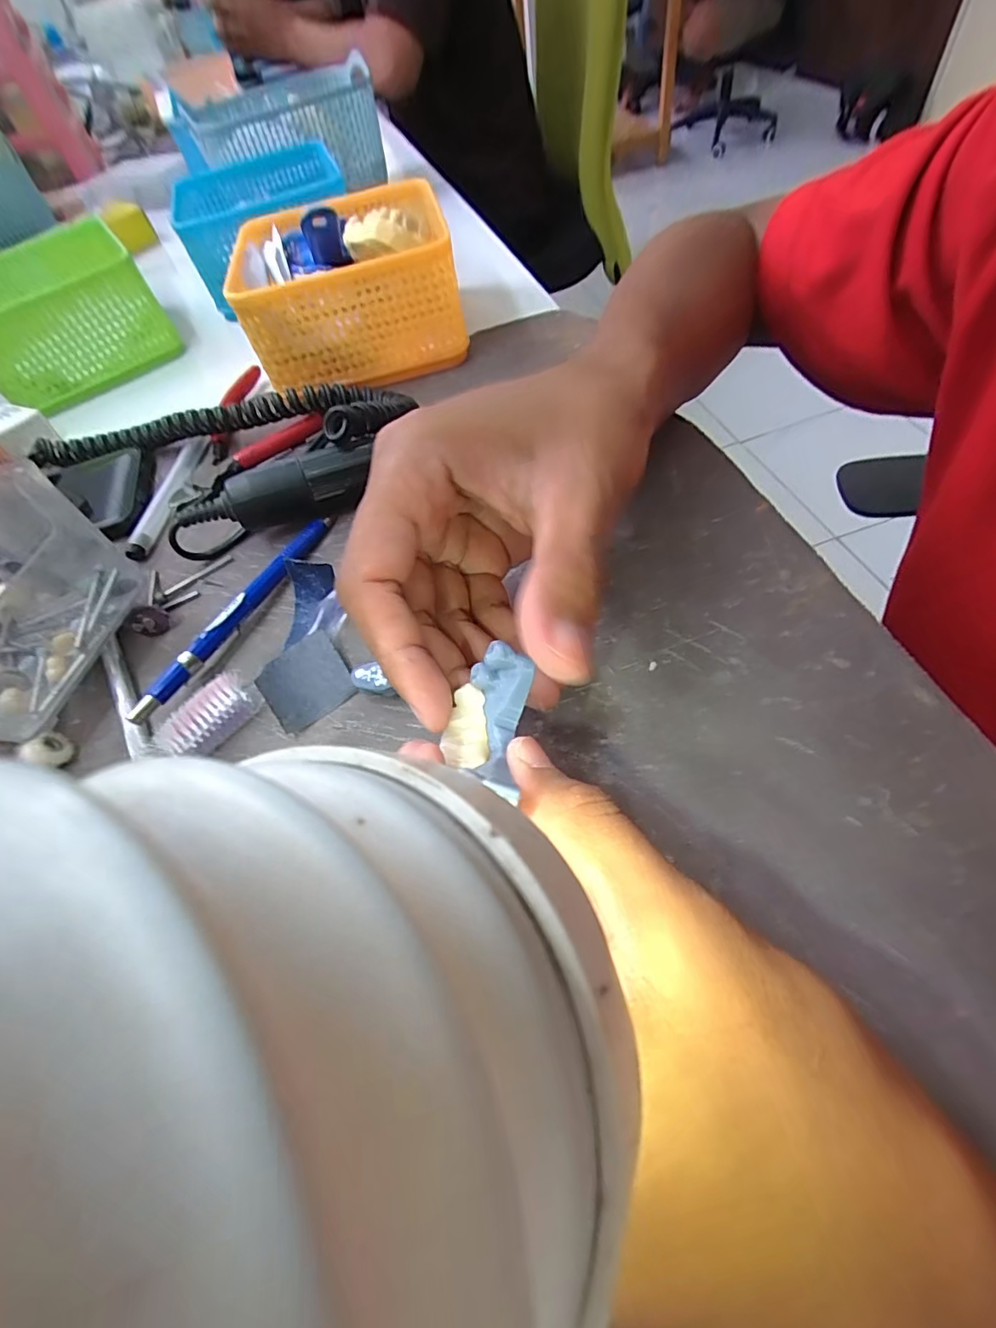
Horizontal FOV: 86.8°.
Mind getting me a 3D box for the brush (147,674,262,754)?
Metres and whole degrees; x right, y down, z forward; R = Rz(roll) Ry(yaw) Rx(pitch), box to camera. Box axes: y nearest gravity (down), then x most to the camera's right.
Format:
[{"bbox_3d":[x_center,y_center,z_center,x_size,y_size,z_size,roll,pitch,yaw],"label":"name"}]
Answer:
[{"bbox_3d":[-0.112,0.022,0.205,0.022,0.012,0.039,28,66,25],"label":"brush"}]

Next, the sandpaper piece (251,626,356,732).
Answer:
[{"bbox_3d":[-0.077,0.006,0.209,0.032,0.004,0.032,-32,78,-20],"label":"sandpaper piece"}]

